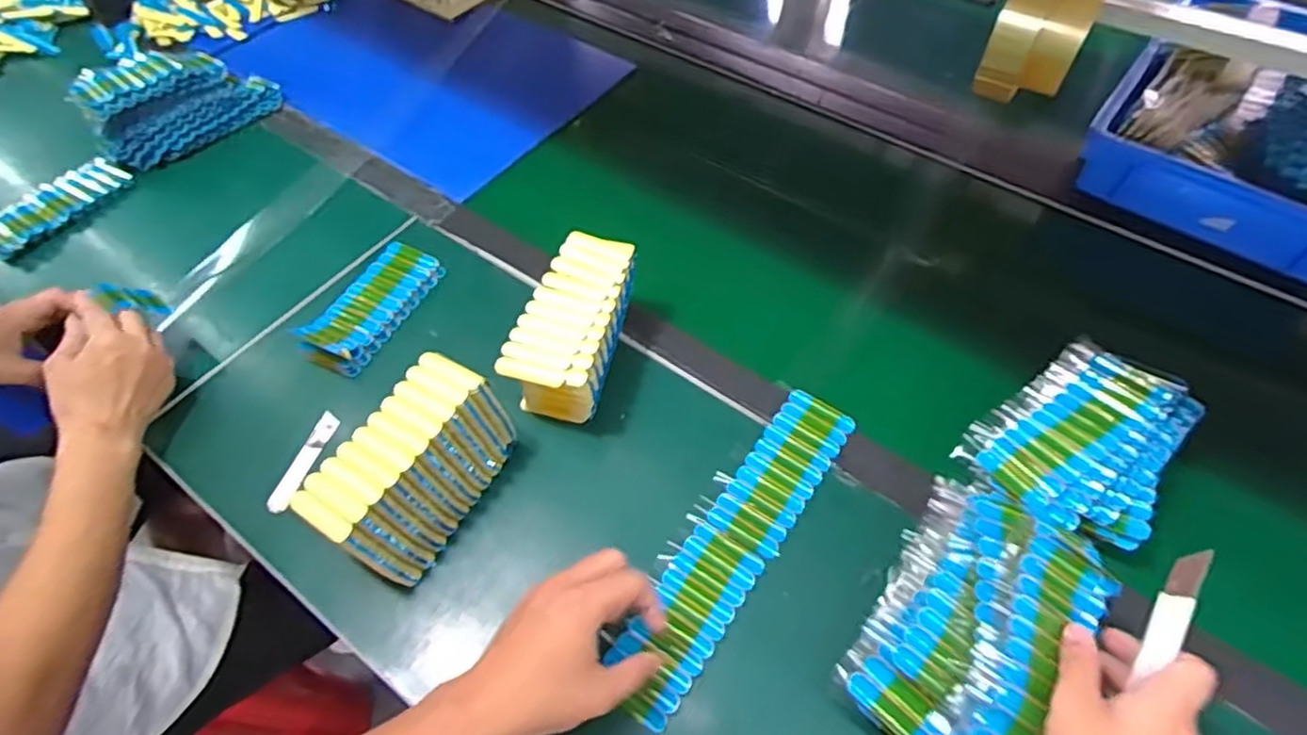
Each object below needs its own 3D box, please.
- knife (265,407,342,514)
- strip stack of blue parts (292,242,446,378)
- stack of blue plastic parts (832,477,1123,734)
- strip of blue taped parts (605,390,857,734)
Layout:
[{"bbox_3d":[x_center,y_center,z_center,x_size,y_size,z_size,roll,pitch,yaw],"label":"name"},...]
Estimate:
[{"bbox_3d":[-0.311,0.084,0.618,0.016,0.013,0.097,14,56,10],"label":"knife"},{"bbox_3d":[-0.285,-0.062,0.705,0.072,0.021,0.160,21,58,15],"label":"strip stack of blue parts"},{"bbox_3d":[0.224,0.175,0.471,0.130,0.046,0.194,29,60,20],"label":"stack of blue plastic parts"},{"bbox_3d":[0.068,0.140,0.566,0.067,0.010,0.301,29,61,19],"label":"strip of blue taped parts"}]

